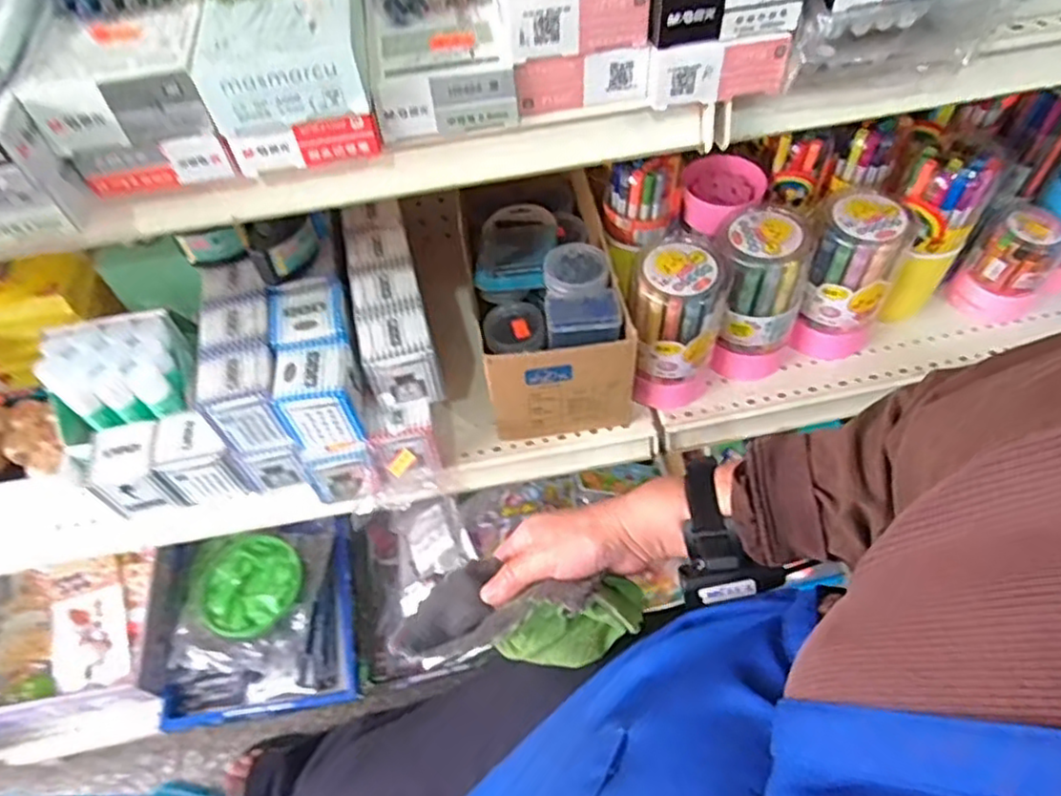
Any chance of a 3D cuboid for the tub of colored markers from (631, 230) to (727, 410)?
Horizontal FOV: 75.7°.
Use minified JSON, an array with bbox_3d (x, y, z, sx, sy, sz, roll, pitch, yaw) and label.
[{"bbox_3d":[0.124,-0.057,0.589,0.071,0.145,0.077,-2,55,2],"label":"tub of colored markers"}]

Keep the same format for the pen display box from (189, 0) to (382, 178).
[{"bbox_3d":[-0.121,-0.191,0.357,0.074,0.062,0.153,-9,55,-3],"label":"pen display box"}]

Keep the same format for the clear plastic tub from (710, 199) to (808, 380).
[{"bbox_3d":[0.199,-0.098,0.601,0.074,0.120,0.079,1,47,4],"label":"clear plastic tub"}]

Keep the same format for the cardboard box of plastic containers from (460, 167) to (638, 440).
[{"bbox_3d":[0.010,-0.098,0.639,0.118,0.108,0.248,-8,55,-2],"label":"cardboard box of plastic containers"}]

